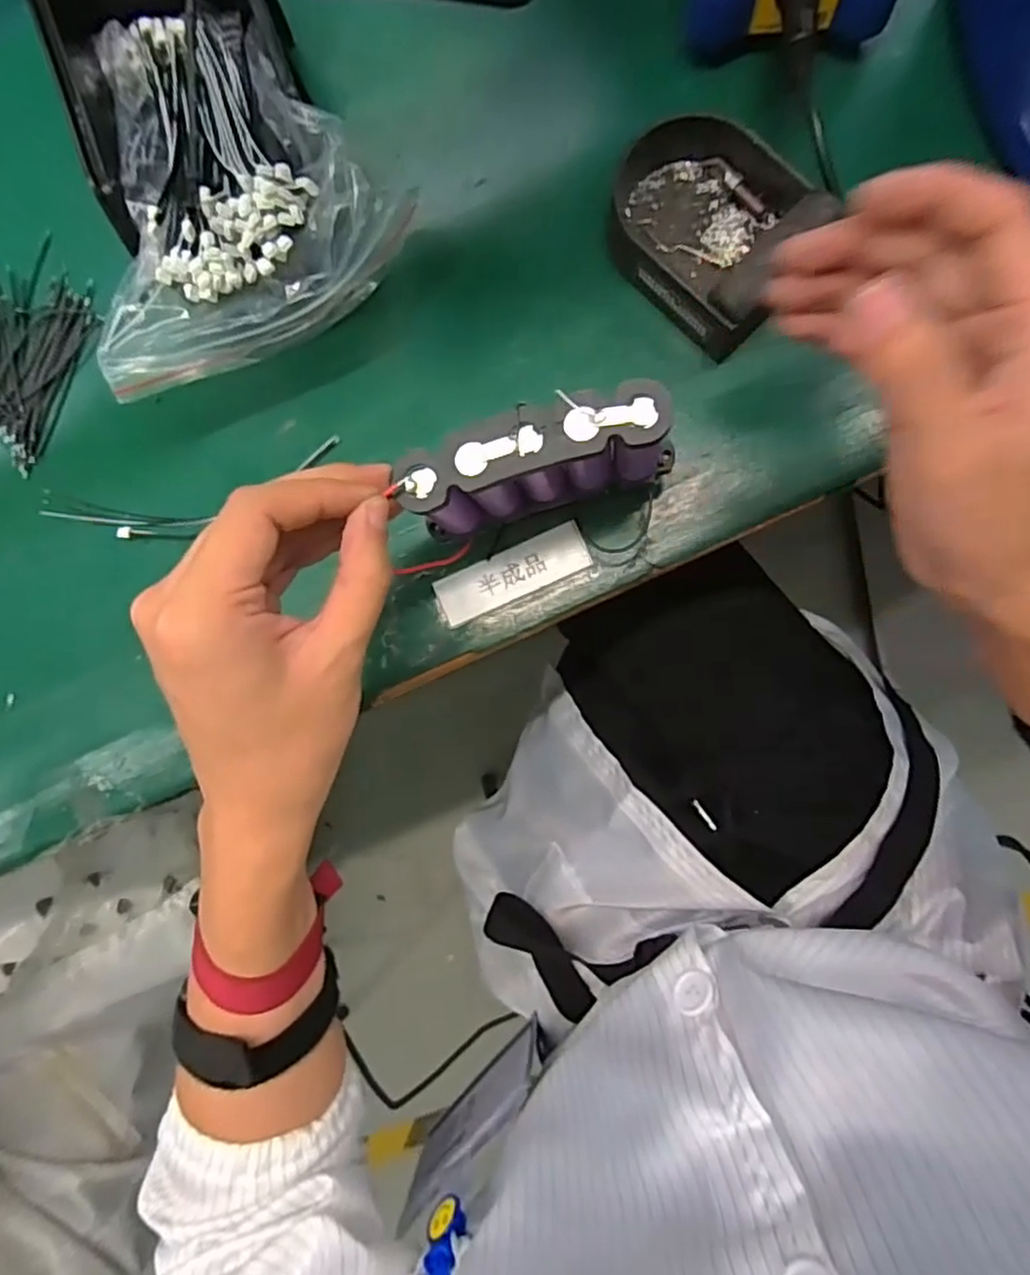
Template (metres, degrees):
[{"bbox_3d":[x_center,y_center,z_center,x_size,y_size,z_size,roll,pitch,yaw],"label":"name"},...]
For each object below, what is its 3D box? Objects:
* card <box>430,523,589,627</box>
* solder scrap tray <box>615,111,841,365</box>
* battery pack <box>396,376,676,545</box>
[{"bbox_3d":[-0.001,-0.033,0.340,0.081,0.004,0.025,-24,86,7],"label":"card"},{"bbox_3d":[0.094,-0.203,0.322,0.105,0.038,0.084,43,94,7],"label":"solder scrap tray"},{"bbox_3d":[0.012,-0.074,0.281,0.114,0.076,0.025,-16,86,5],"label":"battery pack"}]

